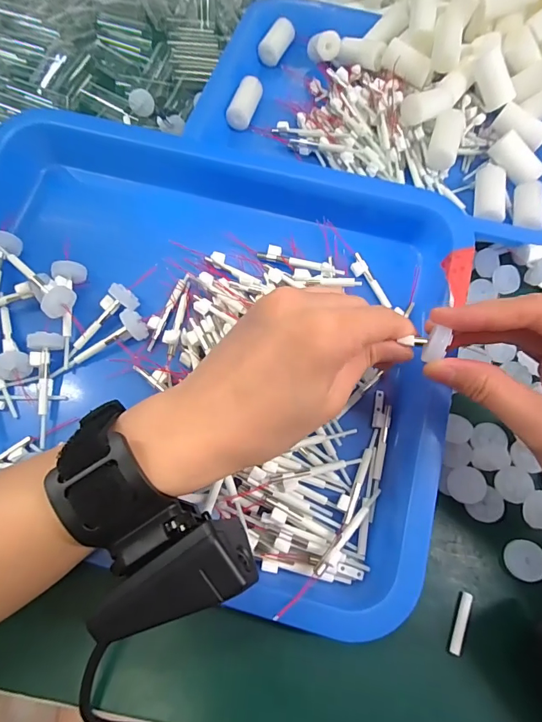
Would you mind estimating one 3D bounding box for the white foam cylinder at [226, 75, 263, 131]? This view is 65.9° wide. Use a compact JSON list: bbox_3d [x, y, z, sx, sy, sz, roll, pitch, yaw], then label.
[{"bbox_3d":[-0.021,-0.207,0.337,0.018,0.018,0.044,19,67,6],"label":"white foam cylinder"}]

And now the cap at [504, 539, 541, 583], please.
[{"bbox_3d":[0.143,0.112,0.234,0.020,0.006,0.020,1,67,-2],"label":"cap"}]

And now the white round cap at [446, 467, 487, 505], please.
[{"bbox_3d":[0.114,0.072,0.244,0.020,0.006,0.020,1,67,-2],"label":"white round cap"}]

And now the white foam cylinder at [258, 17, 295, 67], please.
[{"bbox_3d":[0.006,-0.283,0.371,0.017,0.018,0.043,25,68,9],"label":"white foam cylinder"}]

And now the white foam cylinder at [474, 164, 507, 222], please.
[{"bbox_3d":[0.160,-0.121,0.308,0.021,0.016,0.047,10,67,2],"label":"white foam cylinder"}]

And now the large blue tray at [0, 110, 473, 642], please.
[{"bbox_3d":[-0.059,-0.024,0.264,0.327,0.049,0.275,13,68,4],"label":"large blue tray"}]

